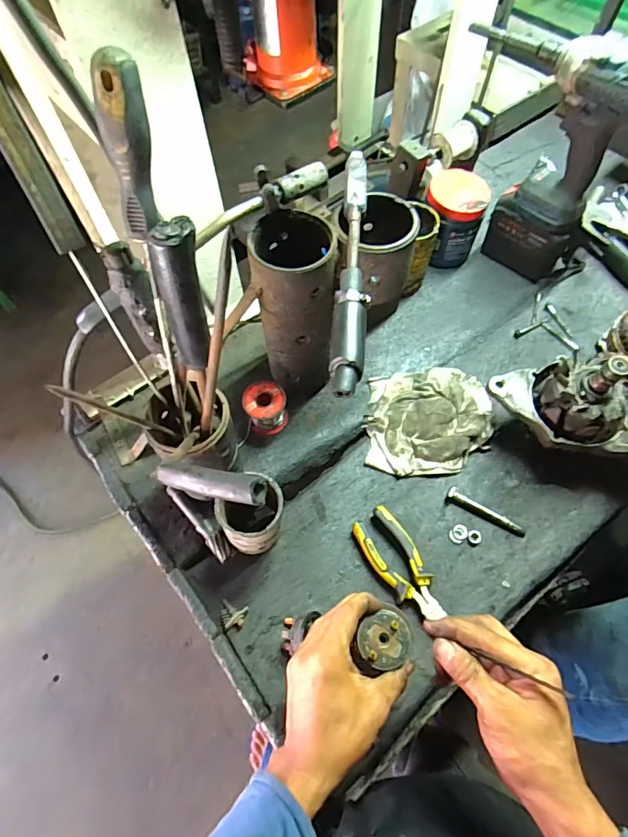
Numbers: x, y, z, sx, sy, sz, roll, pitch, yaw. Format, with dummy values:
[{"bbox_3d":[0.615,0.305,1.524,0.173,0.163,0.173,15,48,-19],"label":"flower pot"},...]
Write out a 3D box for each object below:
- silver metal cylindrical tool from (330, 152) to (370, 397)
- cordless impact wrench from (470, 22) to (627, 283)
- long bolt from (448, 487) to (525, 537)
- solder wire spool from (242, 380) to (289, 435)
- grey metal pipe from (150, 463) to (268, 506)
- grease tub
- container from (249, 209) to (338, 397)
[{"bbox_3d":[0.038,-0.147,0.422,0.029,0.029,0.269,4,63,4],"label":"silver metal cylindrical tool"},{"bbox_3d":[0.305,-0.362,0.644,0.068,0.314,0.243,-36,67,-15],"label":"cordless impact wrench"},{"bbox_3d":[0.212,0.115,0.554,0.099,0.014,0.014,30,68,16],"label":"long bolt"},{"bbox_3d":[-0.062,-0.014,0.590,0.052,0.054,0.050,-1,63,1],"label":"solder wire spool"},{"bbox_3d":[-0.071,0.042,0.293,0.085,0.015,0.018,5,62,26],"label":"grey metal pipe"},{"bbox_3d":[0.213,-0.304,0.701,0.088,0.121,0.101,14,64,9],"label":"grease tub"},{"bbox_3d":[-0.018,-0.123,0.540,0.083,0.217,0.096,1,63,2],"label":"container"}]

